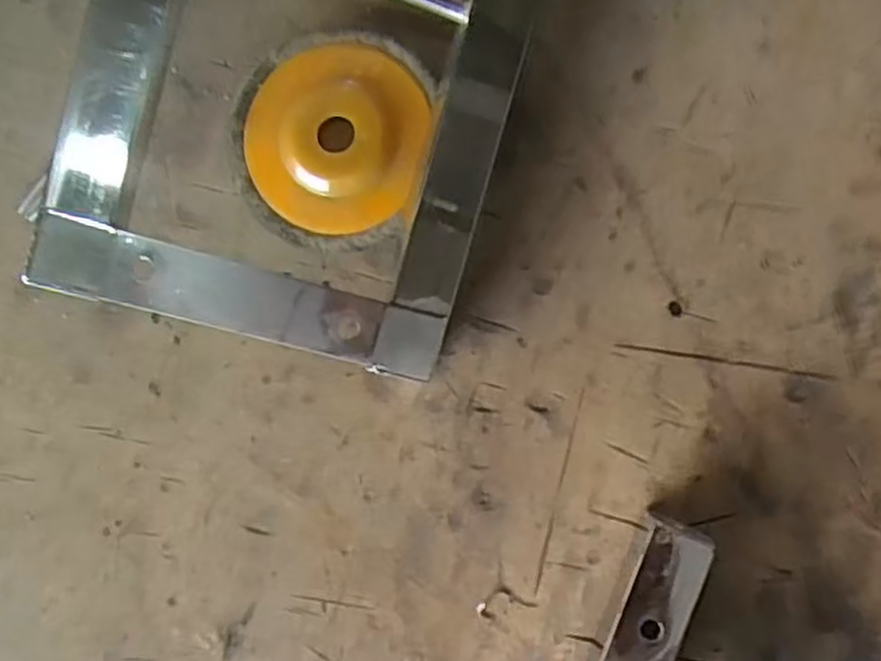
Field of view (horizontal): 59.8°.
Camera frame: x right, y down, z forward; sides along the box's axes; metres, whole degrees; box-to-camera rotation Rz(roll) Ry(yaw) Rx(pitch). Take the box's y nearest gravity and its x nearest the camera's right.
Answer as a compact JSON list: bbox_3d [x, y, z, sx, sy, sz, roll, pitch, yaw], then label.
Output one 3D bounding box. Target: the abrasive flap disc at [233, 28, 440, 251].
[{"bbox_3d":[-0.047,-0.081,0.332,0.084,0.019,0.089,13,87,8],"label":"abrasive flap disc"}]

